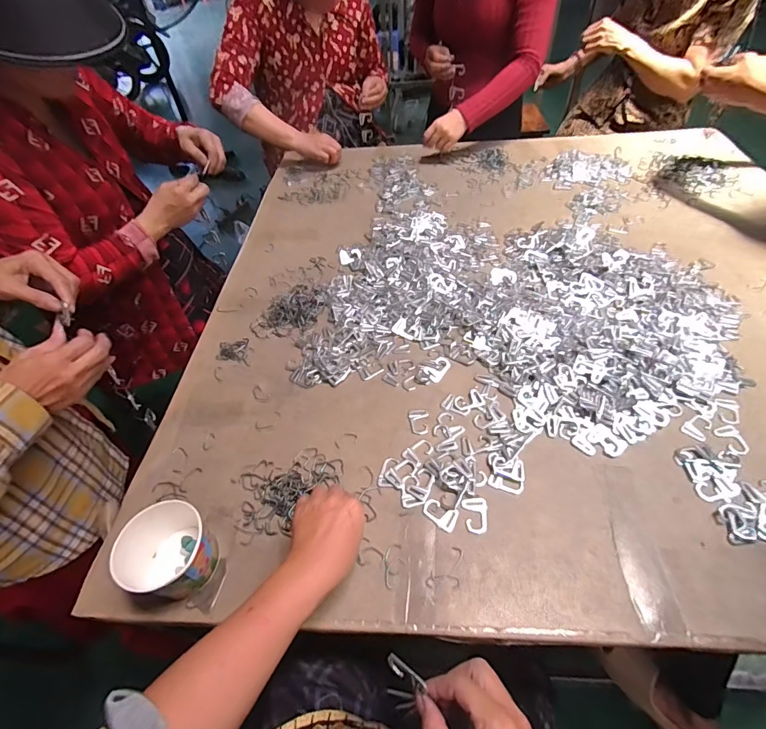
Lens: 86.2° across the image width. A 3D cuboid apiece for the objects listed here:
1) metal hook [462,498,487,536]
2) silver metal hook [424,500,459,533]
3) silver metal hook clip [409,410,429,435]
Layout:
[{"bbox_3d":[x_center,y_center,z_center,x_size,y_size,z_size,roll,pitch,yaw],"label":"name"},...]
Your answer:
[{"bbox_3d":[0.112,0.183,0.497,0.029,0.004,0.043,1,50,7],"label":"metal hook"},{"bbox_3d":[0.070,0.184,0.501,0.042,0.004,0.029,18,54,20],"label":"silver metal hook"},{"bbox_3d":[0.053,0.082,0.591,0.027,0.004,0.043,-10,49,-2],"label":"silver metal hook clip"}]

